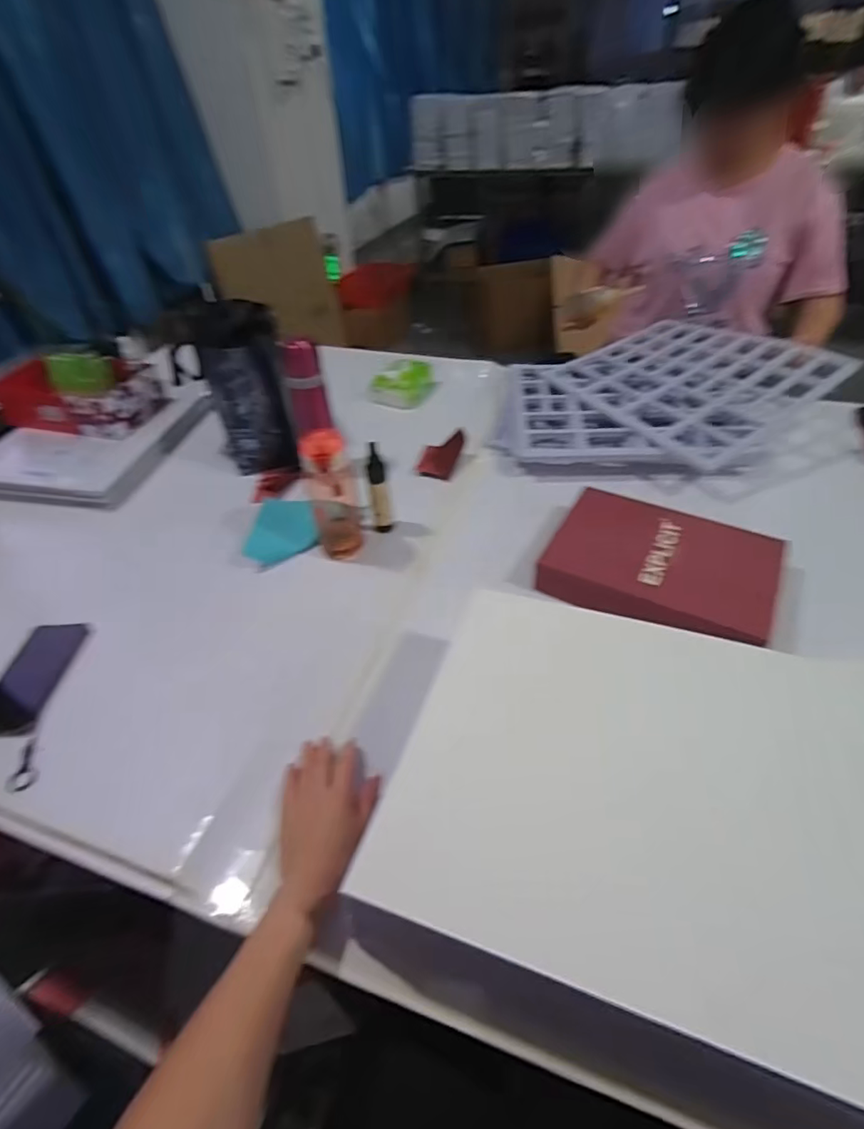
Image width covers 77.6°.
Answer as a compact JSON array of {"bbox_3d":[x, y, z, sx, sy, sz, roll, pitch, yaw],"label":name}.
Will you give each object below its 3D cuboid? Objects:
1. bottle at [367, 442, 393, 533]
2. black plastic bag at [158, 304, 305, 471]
[{"bbox_3d":[-0.083,-0.118,0.841,0.027,0.144,0.033,-7,43,-3],"label":"bottle"},{"bbox_3d":[-0.340,-0.315,0.990,0.148,0.252,0.161,-17,45,-14],"label":"black plastic bag"}]

